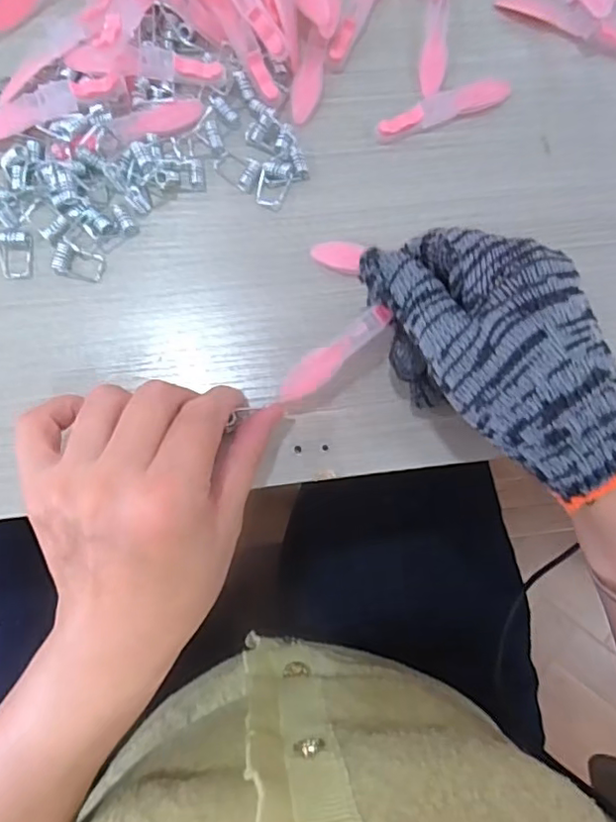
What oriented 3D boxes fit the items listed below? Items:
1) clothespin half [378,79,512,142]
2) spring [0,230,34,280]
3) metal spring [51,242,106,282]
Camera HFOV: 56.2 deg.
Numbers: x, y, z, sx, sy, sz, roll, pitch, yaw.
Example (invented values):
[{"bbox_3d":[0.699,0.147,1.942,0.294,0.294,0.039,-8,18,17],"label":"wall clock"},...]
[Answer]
[{"bbox_3d":[0.072,-0.161,0.303,0.076,0.007,0.015,-22,83,-7],"label":"clothespin half"},{"bbox_3d":[-0.142,-0.076,0.280,0.016,0.004,0.023,-3,81,-4],"label":"spring"},{"bbox_3d":[-0.112,-0.073,0.282,0.024,0.004,0.016,12,81,-2],"label":"metal spring"}]

